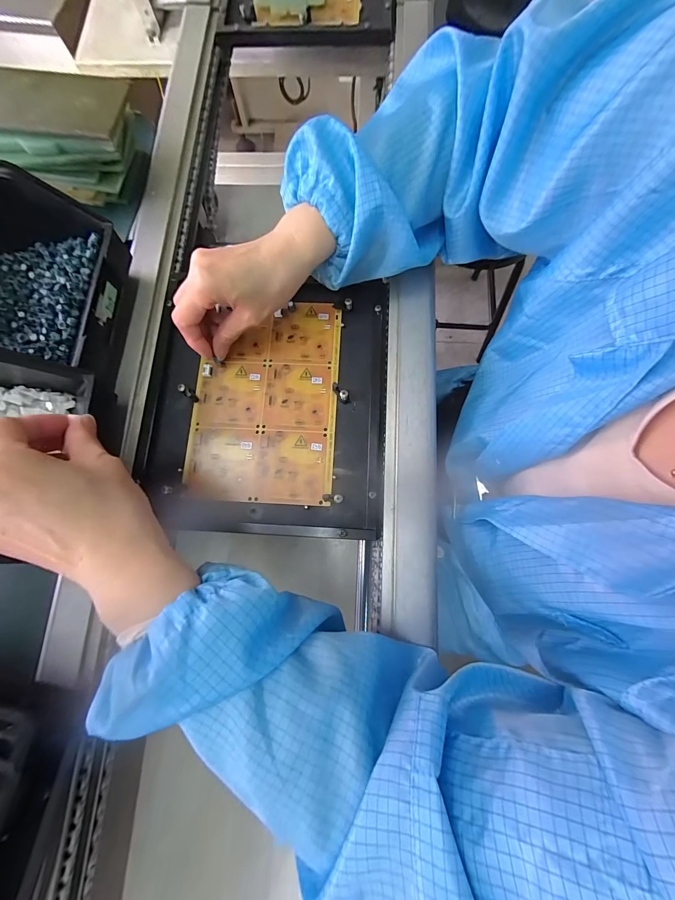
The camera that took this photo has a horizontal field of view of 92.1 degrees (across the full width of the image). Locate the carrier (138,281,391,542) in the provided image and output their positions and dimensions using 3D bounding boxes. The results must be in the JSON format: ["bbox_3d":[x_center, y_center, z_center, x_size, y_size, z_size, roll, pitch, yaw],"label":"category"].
[{"bbox_3d":[-0.071,-0.048,0.323,0.233,0.014,0.247,2,77,1],"label":"carrier"}]

